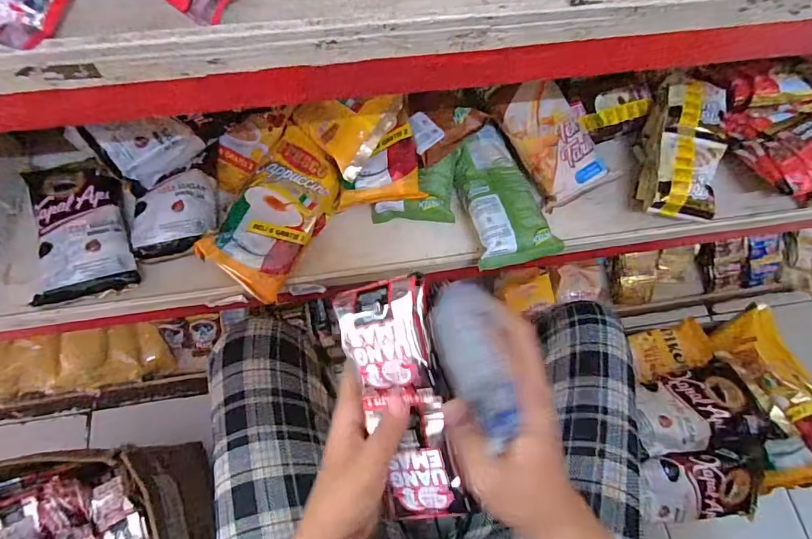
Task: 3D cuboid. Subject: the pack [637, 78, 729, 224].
[{"bbox_3d":[0.406,-0.173,0.692,0.092,0.089,0.204,10,66,2],"label":"pack"}]

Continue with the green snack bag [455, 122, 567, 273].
[{"bbox_3d":[0.138,-0.113,0.680,0.120,0.040,0.218,-12,68,-8],"label":"green snack bag"}]

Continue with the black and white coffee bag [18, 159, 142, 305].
[{"bbox_3d":[-0.440,-0.059,0.624,0.116,0.039,0.200,-19,69,-10],"label":"black and white coffee bag"}]

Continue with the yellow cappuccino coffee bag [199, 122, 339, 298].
[{"bbox_3d":[-0.170,-0.085,0.650,0.120,0.050,0.237,36,73,-13],"label":"yellow cappuccino coffee bag"}]

